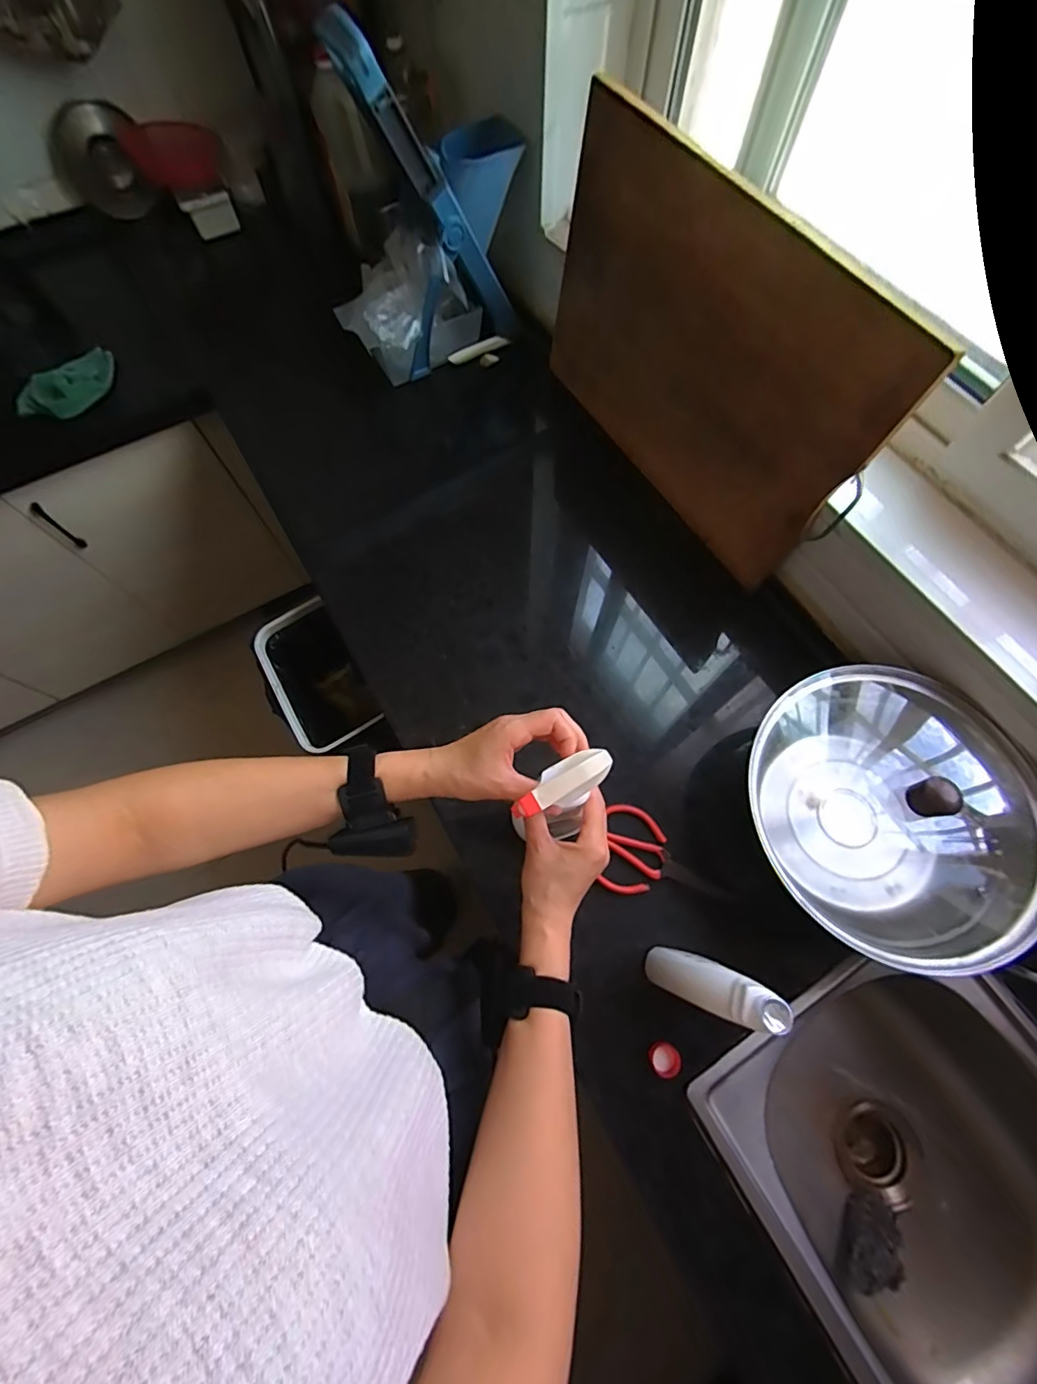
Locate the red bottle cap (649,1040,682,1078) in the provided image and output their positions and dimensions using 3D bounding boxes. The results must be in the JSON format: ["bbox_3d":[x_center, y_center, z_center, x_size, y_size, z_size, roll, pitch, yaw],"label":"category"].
[{"bbox_3d":[0.160,0.401,0.561,0.032,0.010,0.035,0,70,1],"label":"red bottle cap"}]

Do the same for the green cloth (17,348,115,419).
[{"bbox_3d":[-0.788,-0.539,0.898,0.064,0.061,0.174,37,74,13],"label":"green cloth"}]

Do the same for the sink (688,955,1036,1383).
[{"bbox_3d":[0.462,0.559,0.592,0.368,0.212,0.474,-30,72,-10],"label":"sink"}]

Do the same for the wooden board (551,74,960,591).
[{"bbox_3d":[0.226,-0.448,0.695,0.031,0.351,0.556,-23,71,-19],"label":"wooden board"}]

